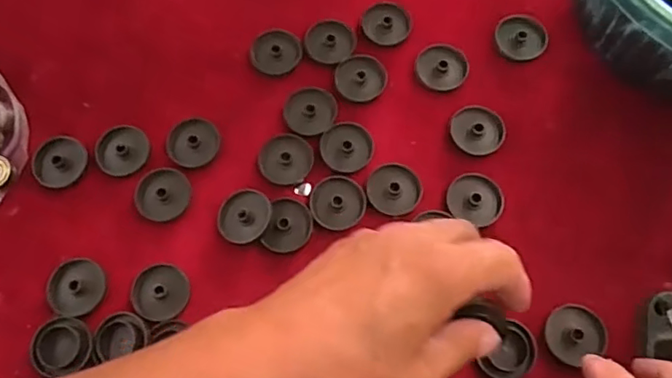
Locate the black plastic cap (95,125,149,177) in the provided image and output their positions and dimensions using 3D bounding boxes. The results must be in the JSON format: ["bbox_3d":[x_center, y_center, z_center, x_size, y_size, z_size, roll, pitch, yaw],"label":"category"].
[{"bbox_3d":[-0.133,-0.025,0.360,0.031,0.005,0.033,0,71,1],"label":"black plastic cap"}]

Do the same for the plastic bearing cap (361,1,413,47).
[{"bbox_3d":[0.034,-0.113,0.390,0.033,0.007,0.032,10,72,4],"label":"plastic bearing cap"}]

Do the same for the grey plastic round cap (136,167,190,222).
[{"bbox_3d":[-0.106,0.002,0.351,0.032,0.004,0.033,0,71,1],"label":"grey plastic round cap"}]

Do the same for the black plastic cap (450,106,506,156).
[{"bbox_3d":[0.089,-0.038,0.361,0.033,0.008,0.032,0,71,1],"label":"black plastic cap"}]

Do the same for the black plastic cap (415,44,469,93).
[{"bbox_3d":[0.069,-0.079,0.374,0.033,0.008,0.029,8,72,4],"label":"black plastic cap"}]

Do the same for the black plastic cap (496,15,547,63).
[{"bbox_3d":[0.123,-0.100,0.382,0.034,0.010,0.027,16,72,6],"label":"black plastic cap"}]

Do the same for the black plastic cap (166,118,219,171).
[{"bbox_3d":[-0.090,-0.030,0.360,0.032,0.007,0.032,0,71,1],"label":"black plastic cap"}]

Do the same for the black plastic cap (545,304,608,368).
[{"bbox_3d":[0.134,0.081,0.323,0.032,0.005,0.031,0,71,1],"label":"black plastic cap"}]

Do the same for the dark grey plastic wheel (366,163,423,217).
[{"bbox_3d":[0.036,-0.001,0.352,0.033,0.007,0.031,0,71,1],"label":"dark grey plastic wheel"}]

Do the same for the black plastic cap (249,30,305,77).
[{"bbox_3d":[-0.040,-0.091,0.379,0.032,0.005,0.032,0,71,1],"label":"black plastic cap"}]

